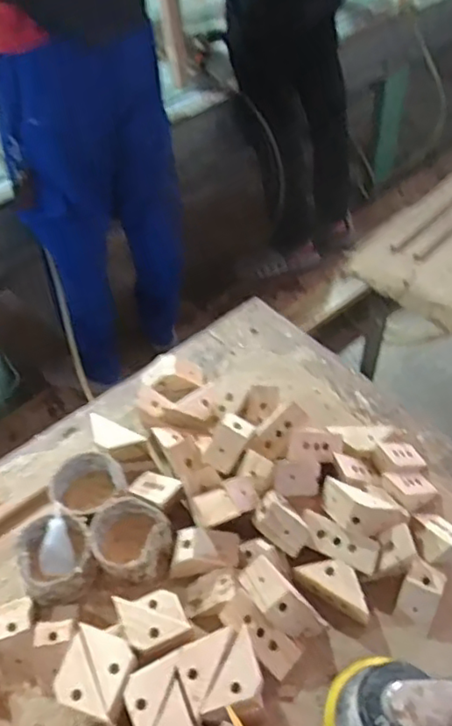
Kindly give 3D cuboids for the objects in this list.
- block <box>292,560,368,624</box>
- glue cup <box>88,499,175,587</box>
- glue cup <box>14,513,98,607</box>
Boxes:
[{"bbox_3d":[0.111,0.226,0.640,0.080,0.030,0.038,21,53,20],"label":"block"},{"bbox_3d":[-0.097,0.192,0.671,0.080,0.043,0.081,-2,49,2],"label":"glue cup"},{"bbox_3d":[-0.180,0.211,0.670,0.079,0.055,0.085,-18,50,-12],"label":"glue cup"}]

